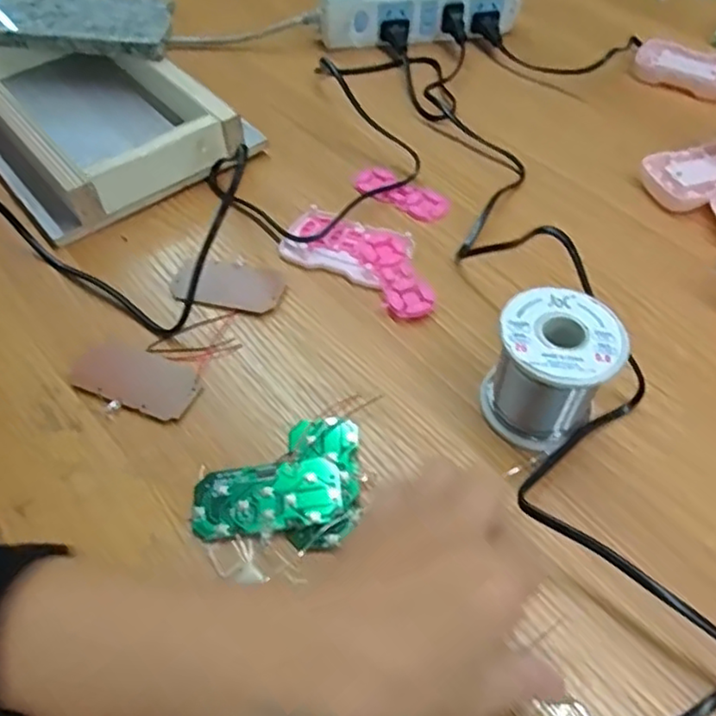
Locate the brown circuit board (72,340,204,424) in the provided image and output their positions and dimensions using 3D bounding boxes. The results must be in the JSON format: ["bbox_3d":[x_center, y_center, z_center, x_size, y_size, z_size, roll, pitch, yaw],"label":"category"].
[{"bbox_3d":[-0.129,0.012,0.379,0.076,0.005,0.040,17,54,12],"label":"brown circuit board"}]

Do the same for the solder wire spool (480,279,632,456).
[{"bbox_3d":[0.103,0.007,0.348,0.059,0.066,0.060,0,52,0],"label":"solder wire spool"}]

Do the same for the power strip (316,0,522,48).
[{"bbox_3d":[0.059,-0.338,0.619,0.190,0.046,0.035,-11,53,-9],"label":"power strip"}]

